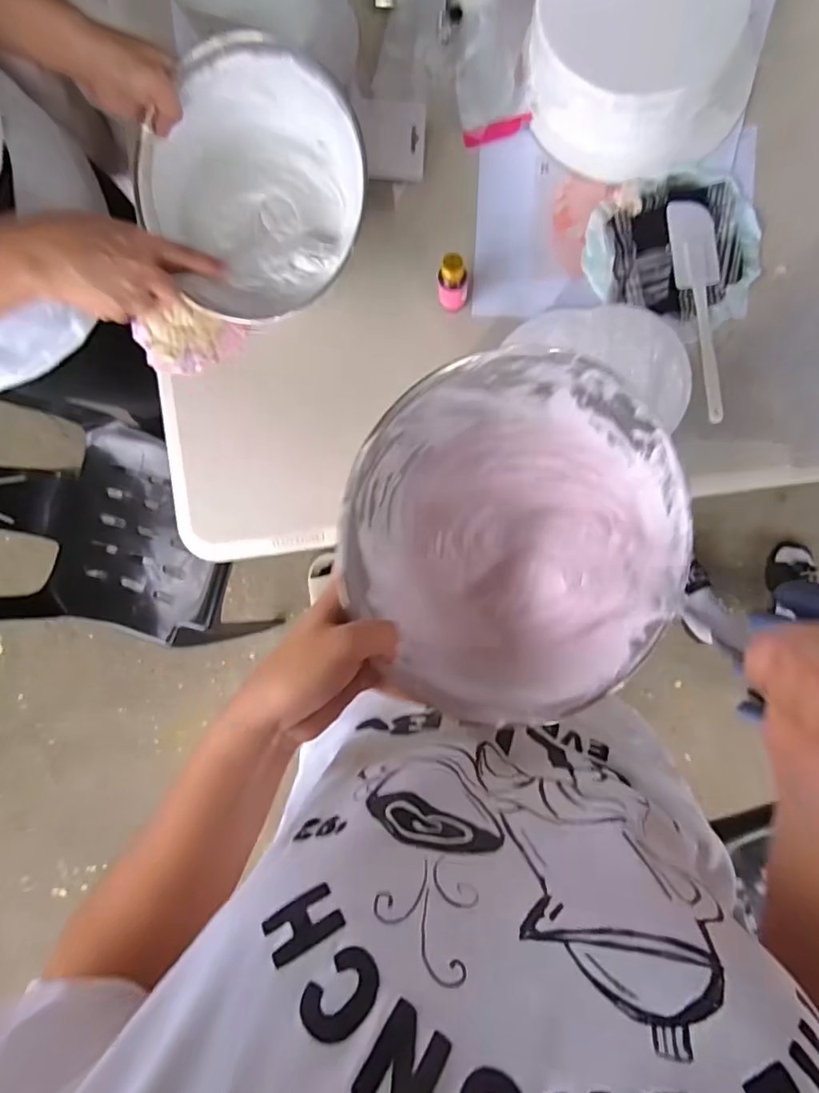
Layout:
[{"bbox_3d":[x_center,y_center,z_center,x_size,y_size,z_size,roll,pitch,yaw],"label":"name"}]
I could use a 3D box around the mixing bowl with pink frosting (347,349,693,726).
[{"bbox_3d":[0.077,-0.004,0.370,0.224,0.097,0.230,0,95,4],"label":"mixing bowl with pink frosting"}]

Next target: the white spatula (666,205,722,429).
[{"bbox_3d":[0.316,-0.256,0.585,0.047,0.010,0.237,-6,94,4],"label":"white spatula"}]

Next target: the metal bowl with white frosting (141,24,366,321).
[{"bbox_3d":[-0.159,-0.374,0.575,0.222,0.096,0.221,0,95,4],"label":"metal bowl with white frosting"}]

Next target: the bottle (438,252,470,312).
[{"bbox_3d":[0.046,-0.275,0.574,0.030,0.084,0.035,7,95,3],"label":"bottle"}]

